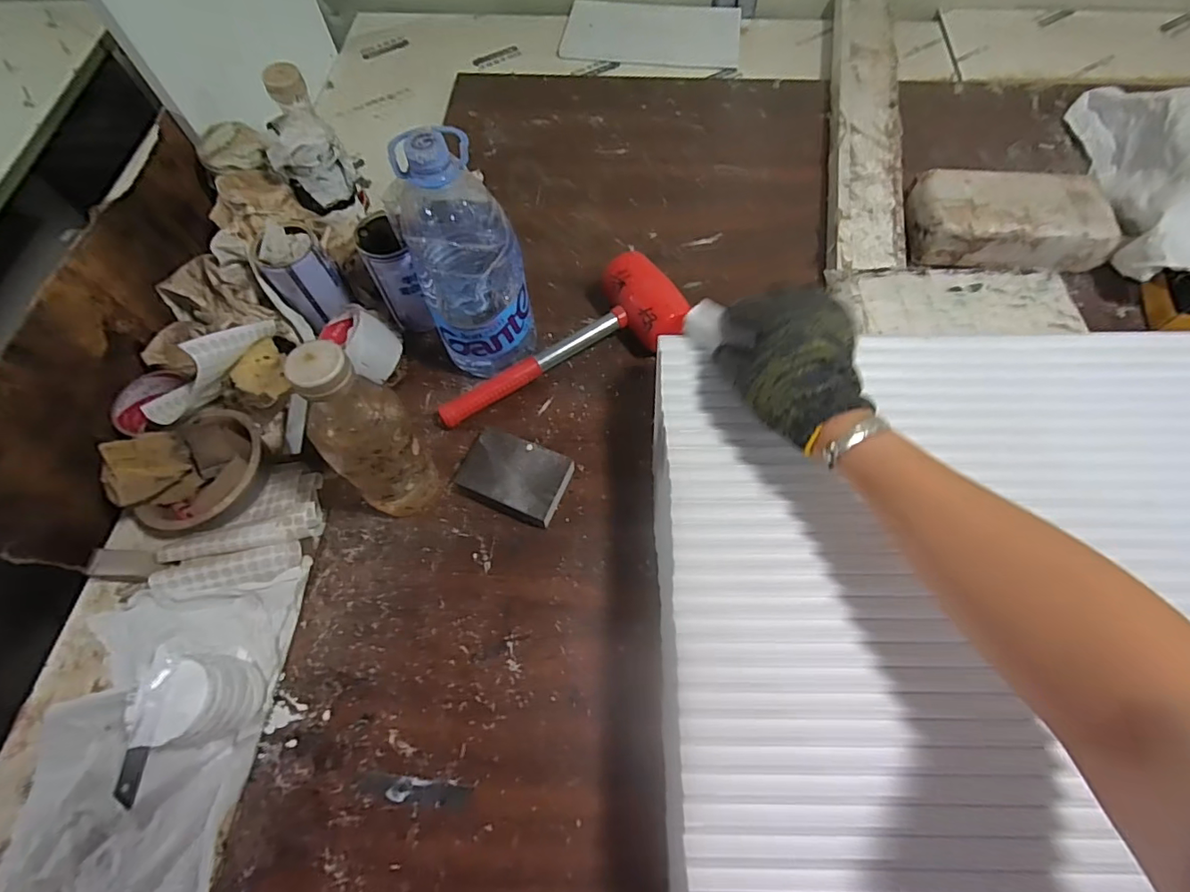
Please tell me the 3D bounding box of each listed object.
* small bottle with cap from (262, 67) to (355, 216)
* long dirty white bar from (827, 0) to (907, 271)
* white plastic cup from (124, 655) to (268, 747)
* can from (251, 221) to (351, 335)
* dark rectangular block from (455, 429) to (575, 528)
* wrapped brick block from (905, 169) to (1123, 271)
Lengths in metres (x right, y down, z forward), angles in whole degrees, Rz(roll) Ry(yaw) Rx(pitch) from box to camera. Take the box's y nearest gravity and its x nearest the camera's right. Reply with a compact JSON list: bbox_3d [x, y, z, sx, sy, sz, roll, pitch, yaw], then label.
[{"bbox_3d":[-0.324,-0.350,0.594,0.072,0.084,0.153,-17,89,-5],"label":"small bottle with cap"},{"bbox_3d":[0.389,-0.495,0.764,0.093,0.052,0.680,10,65,7],"label":"long dirty white bar"},{"bbox_3d":[-0.332,0.214,0.445,0.067,0.069,0.064,-1,64,2],"label":"white plastic cup"},{"bbox_3d":[-0.331,-0.193,0.597,0.066,0.094,0.070,-1,64,2],"label":"can"},{"bbox_3d":[-0.082,0.032,0.537,0.105,0.030,0.072,20,66,12],"label":"dark rectangular block"},{"bbox_3d":[0.505,-0.273,0.647,0.214,0.068,0.120,5,64,5],"label":"wrapped brick block"}]

